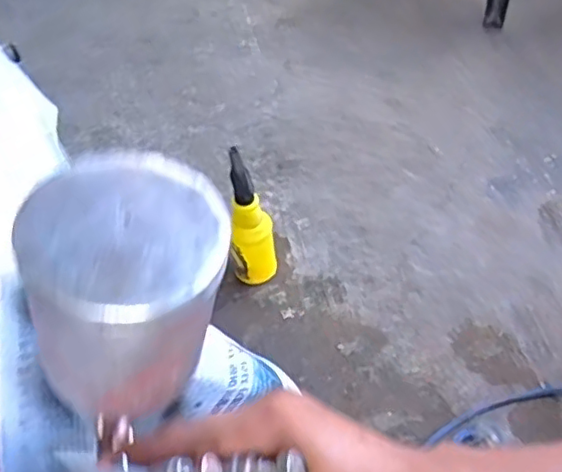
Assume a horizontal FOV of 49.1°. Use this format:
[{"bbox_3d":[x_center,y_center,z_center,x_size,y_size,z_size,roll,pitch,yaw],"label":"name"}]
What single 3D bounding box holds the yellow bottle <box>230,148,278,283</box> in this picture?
[{"bbox_3d":[-0.051,-0.018,0.991,0.075,0.245,0.080,-9,50,-3],"label":"yellow bottle"}]

